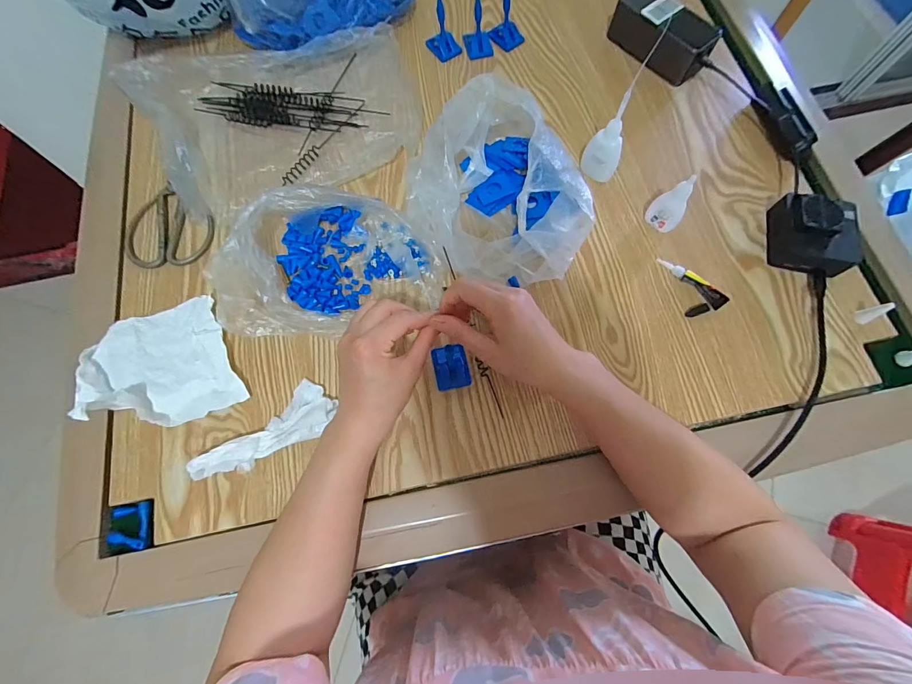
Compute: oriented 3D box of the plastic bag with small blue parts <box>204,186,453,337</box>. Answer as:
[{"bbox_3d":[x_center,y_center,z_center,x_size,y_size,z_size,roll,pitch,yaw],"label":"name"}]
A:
[{"bbox_3d":[-0.129,-0.096,0.407,0.220,0.071,0.154,-13,72,-4],"label":"plastic bag with small blue parts"}]

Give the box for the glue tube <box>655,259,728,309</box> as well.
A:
[{"bbox_3d":[0.252,-0.067,0.422,0.016,0.018,0.078,-38,76,-11],"label":"glue tube"}]

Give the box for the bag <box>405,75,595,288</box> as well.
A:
[{"bbox_3d":[0.047,-0.160,0.417,0.175,0.094,0.199,-32,75,-10],"label":"bag"}]

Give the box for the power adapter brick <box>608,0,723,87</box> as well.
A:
[{"bbox_3d":[0.264,-0.396,0.509,0.065,0.050,0.131,-43,77,-12],"label":"power adapter brick"}]

